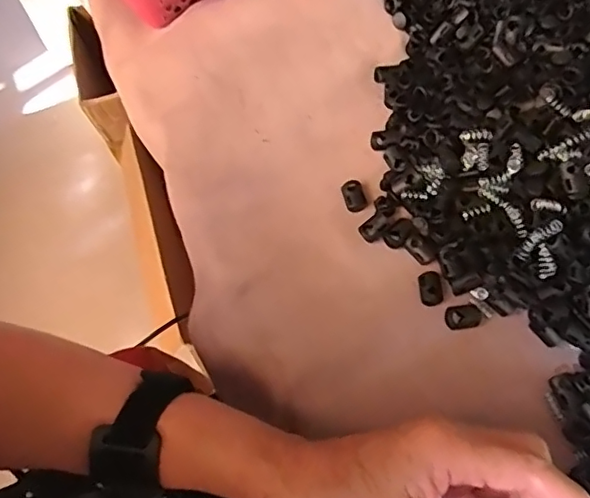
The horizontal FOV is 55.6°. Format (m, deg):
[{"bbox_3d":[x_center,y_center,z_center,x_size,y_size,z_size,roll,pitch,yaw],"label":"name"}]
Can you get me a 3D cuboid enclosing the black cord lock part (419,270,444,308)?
[{"bbox_3d":[0.084,0.024,0.346,0.014,0.005,0.022,-7,68,-3],"label":"black cord lock part"}]

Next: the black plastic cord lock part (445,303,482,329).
[{"bbox_3d":[0.102,0.041,0.339,0.021,0.006,0.015,-6,68,-2],"label":"black plastic cord lock part"}]

